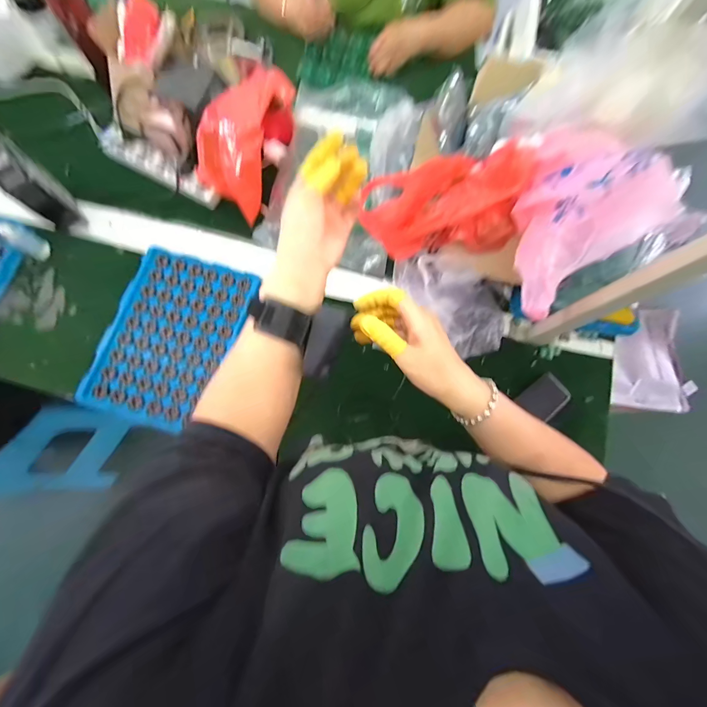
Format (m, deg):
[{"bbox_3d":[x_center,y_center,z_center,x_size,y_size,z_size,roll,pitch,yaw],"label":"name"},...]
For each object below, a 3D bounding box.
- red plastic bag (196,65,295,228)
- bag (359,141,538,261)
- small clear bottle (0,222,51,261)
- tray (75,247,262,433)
[{"bbox_3d":[-0.245,-0.466,0.664,0.210,0.179,0.214,39,79,9],"label":"red plastic bag"},{"bbox_3d":[0.156,-0.266,0.548,0.287,0.147,0.145,-8,76,-2],"label":"bag"},{"bbox_3d":[-0.732,-0.253,0.682,0.044,0.082,0.045,28,77,7],"label":"small clear bottle"},{"bbox_3d":[-0.387,-0.039,0.662,0.265,0.018,0.363,16,76,4],"label":"tray"}]

